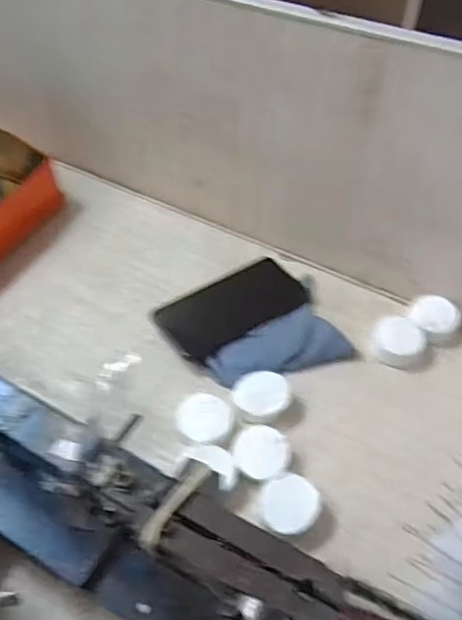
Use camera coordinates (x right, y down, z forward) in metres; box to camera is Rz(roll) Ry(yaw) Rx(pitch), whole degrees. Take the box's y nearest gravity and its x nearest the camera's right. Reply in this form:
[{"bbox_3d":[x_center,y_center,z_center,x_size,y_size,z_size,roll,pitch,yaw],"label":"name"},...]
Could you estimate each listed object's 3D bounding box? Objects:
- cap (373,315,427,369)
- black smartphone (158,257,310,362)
[{"bbox_3d":[0.170,0.031,0.567,0.050,0.016,0.054,1,50,-1],"label":"cap"},{"bbox_3d":[0.005,-0.006,0.595,0.155,0.012,0.075,-31,58,-25],"label":"black smartphone"}]

